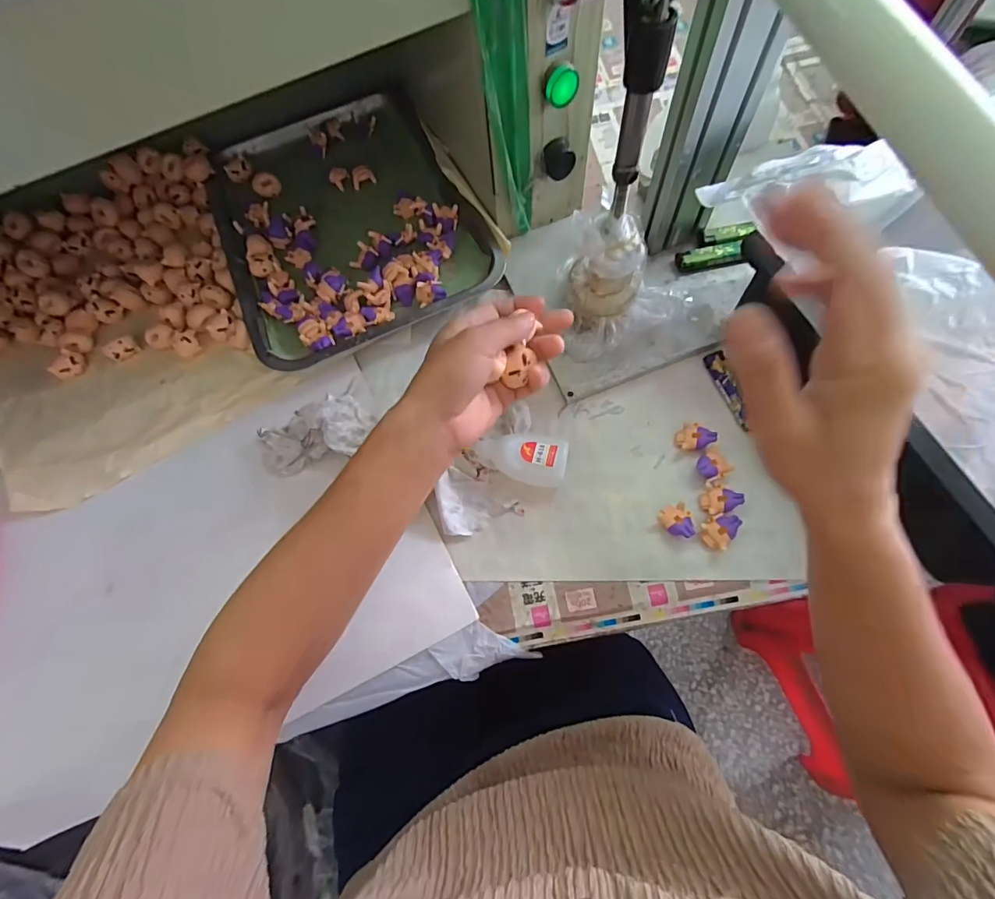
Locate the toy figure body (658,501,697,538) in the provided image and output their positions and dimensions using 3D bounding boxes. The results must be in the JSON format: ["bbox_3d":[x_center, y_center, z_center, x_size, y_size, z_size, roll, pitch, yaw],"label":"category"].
[{"bbox_3d":[0.150,0.060,0.370,0.025,0.014,0.030,-24,71,-6],"label":"toy figure body"}]

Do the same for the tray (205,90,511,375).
[{"bbox_3d":[-0.173,-0.262,0.493,0.254,0.023,0.335,-25,71,-6],"label":"tray"}]

